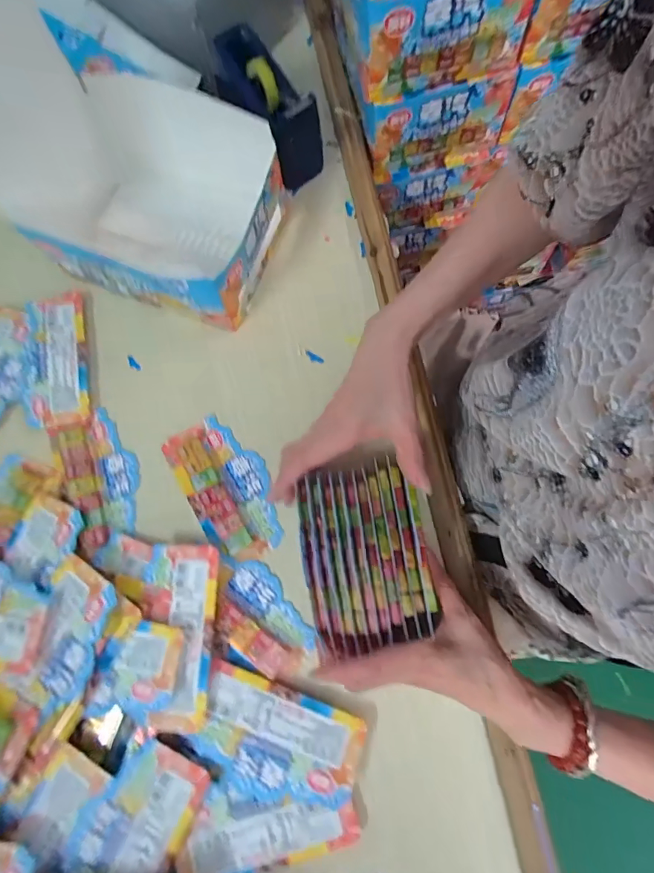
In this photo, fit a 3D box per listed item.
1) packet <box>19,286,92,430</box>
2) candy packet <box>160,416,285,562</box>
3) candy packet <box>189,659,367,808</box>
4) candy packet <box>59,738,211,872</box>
[{"bbox_3d":[-0.283,-0.081,0.433,0.068,0.009,0.146,-11,77,0],"label":"packet"},{"bbox_3d":[-0.096,0.048,0.407,0.075,0.014,0.139,-31,80,-8],"label":"candy packet"},{"bbox_3d":[-0.042,0.249,0.340,0.134,0.008,0.079,19,78,3],"label":"candy packet"},{"bbox_3d":[-0.149,0.301,0.329,0.074,0.011,0.101,31,79,6],"label":"candy packet"}]

